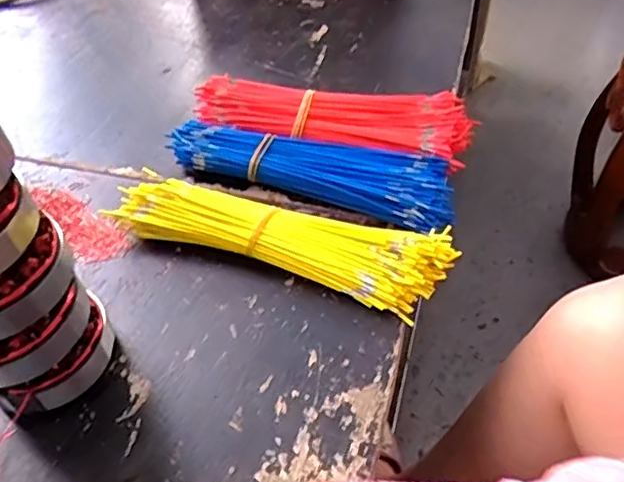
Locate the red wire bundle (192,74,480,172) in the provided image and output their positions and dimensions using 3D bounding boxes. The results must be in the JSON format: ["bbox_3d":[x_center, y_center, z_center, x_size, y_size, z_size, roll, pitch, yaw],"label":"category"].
[{"bbox_3d":[0.017,-0.113,0.587,0.254,0.039,0.075,10,48,12],"label":"red wire bundle"}]

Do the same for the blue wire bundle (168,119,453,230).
[{"bbox_3d":[-0.001,-0.066,0.549,0.251,0.030,0.065,14,49,16],"label":"blue wire bundle"}]

